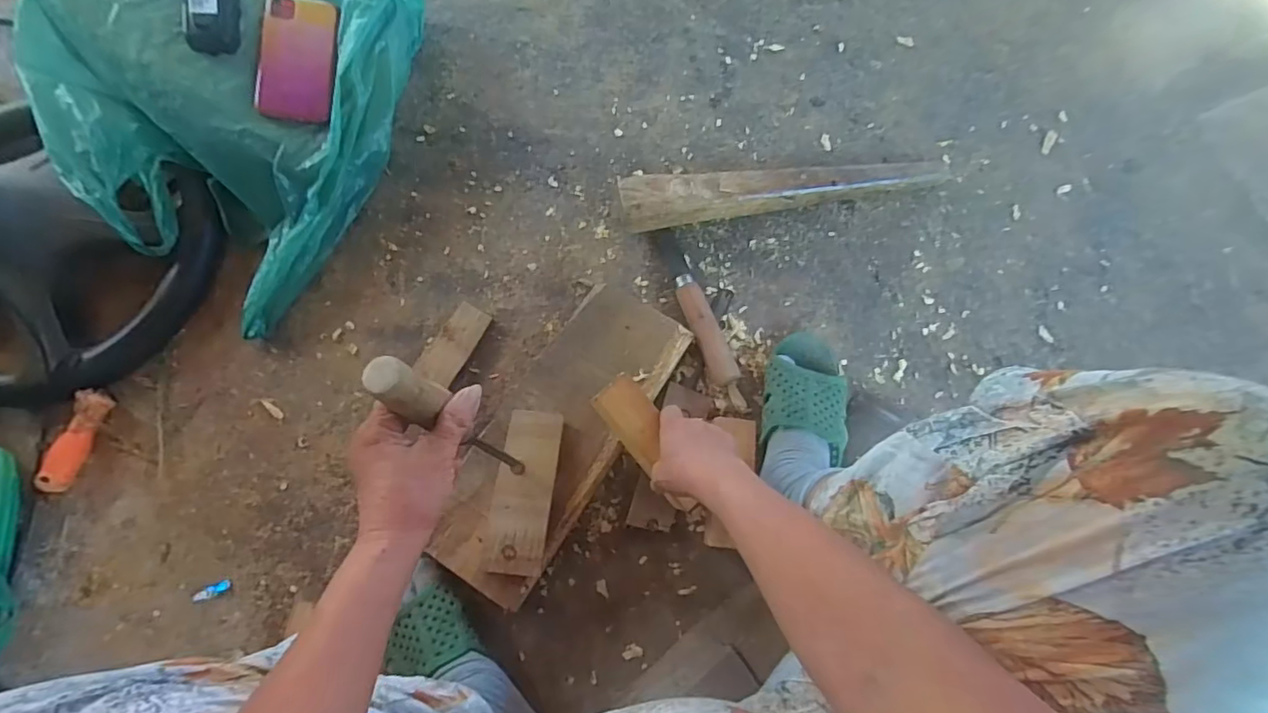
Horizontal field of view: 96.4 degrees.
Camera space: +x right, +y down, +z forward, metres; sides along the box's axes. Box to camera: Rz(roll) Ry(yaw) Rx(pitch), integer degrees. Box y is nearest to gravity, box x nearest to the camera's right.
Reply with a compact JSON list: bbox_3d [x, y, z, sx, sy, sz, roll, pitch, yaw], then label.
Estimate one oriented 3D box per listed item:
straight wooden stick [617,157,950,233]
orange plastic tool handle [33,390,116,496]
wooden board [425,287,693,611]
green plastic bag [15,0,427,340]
[{"bbox_3d":[0.191,-0.213,0.695,0.428,0.068,0.067,-11,75,-4],"label":"straight wooden stick"},{"bbox_3d":[-0.603,0.091,0.613,0.028,0.024,0.108,17,75,4],"label":"orange plastic tool handle"},{"bbox_3d":[-0.079,0.080,0.592,0.128,0.023,0.326,32,77,7],"label":"wooden board"},{"bbox_3d":[-0.471,-0.324,0.667,0.371,0.138,0.465,28,76,6],"label":"green plastic bag"}]

